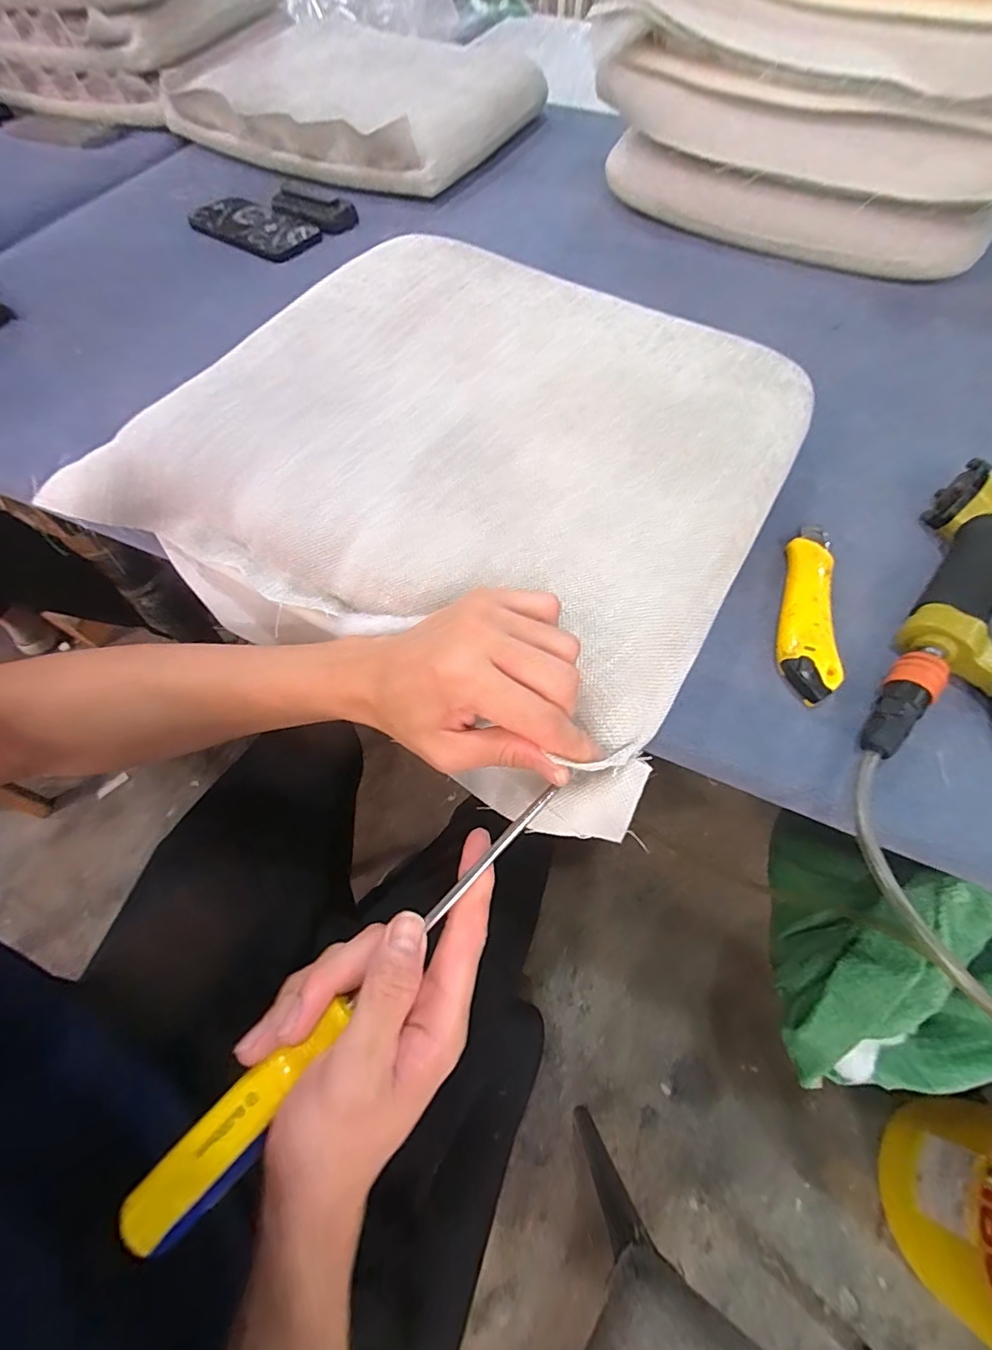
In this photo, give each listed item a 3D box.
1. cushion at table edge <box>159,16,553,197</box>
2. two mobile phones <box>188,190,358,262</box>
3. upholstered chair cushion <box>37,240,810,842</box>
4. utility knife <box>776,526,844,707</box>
[{"bbox_3d":[-0.192,-0.803,0.715,0.439,0.071,0.340,28,66,14],"label":"cushion at table edge"},{"bbox_3d":[-0.268,-0.555,0.618,0.164,0.020,0.128,31,67,15],"label":"two mobile phones"},{"bbox_3d":[-0.020,-0.162,0.405,0.432,0.086,0.407,29,66,14],"label":"upholstered chair cushion"},{"bbox_3d":[0.221,-0.052,0.362,0.037,0.019,0.156,15,64,8],"label":"utility knife"}]

